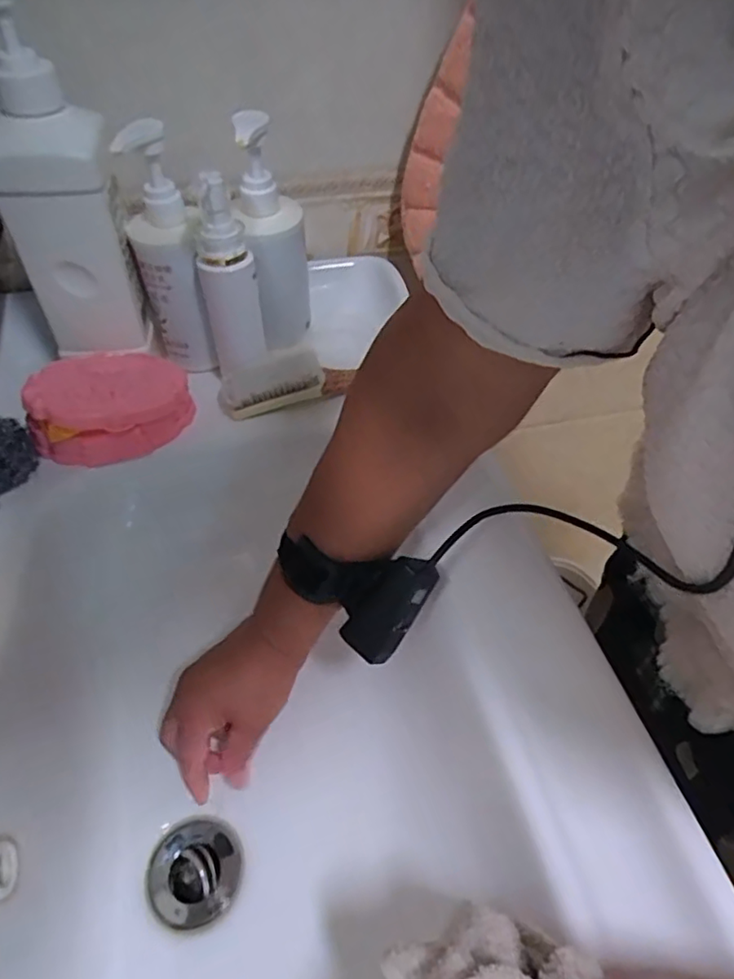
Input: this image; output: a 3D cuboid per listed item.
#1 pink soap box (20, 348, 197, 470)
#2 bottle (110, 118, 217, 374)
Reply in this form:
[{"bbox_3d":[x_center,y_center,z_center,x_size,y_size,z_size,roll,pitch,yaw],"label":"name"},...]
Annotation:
[{"bbox_3d":[-0.208,-0.071,0.487,0.081,0.064,0.120,27,53,23],"label":"pink soap box"},{"bbox_3d":[-0.158,-0.182,0.482,0.055,0.198,0.054,-15,49,-13],"label":"bottle"}]

